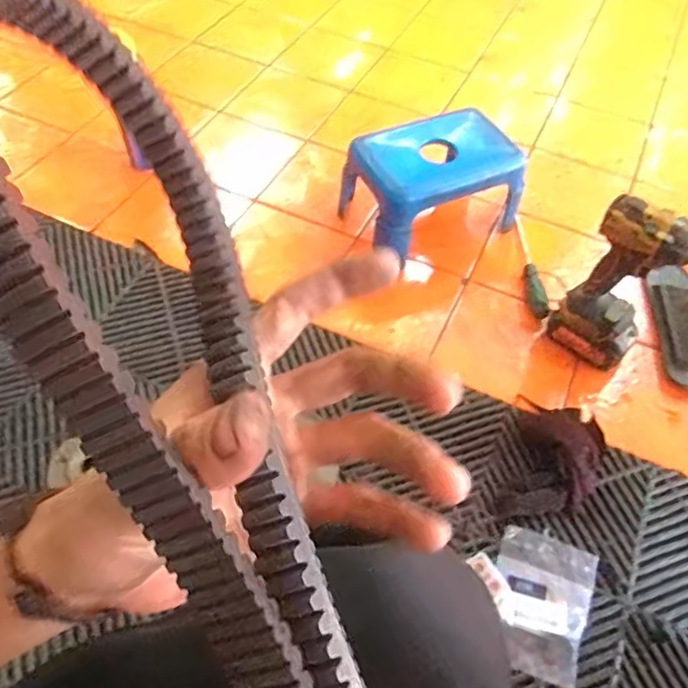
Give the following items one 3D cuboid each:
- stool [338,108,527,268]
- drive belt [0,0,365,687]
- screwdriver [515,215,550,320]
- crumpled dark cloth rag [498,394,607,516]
[{"bbox_3d":[0.145,-0.269,1.028,0.264,0.172,0.172,-21,58,-18],"label":"stool"},{"bbox_3d":[-0.036,0.051,0.186,0.071,0.066,0.333,-21,83,-17],"label":"drive belt"},{"bbox_3d":[0.303,-0.134,1.017,0.025,0.032,0.225,2,53,-2],"label":"screwdriver"},{"bbox_3d":[0.275,0.149,0.801,0.115,0.039,0.178,18,54,10],"label":"crumpled dark cloth rag"}]

